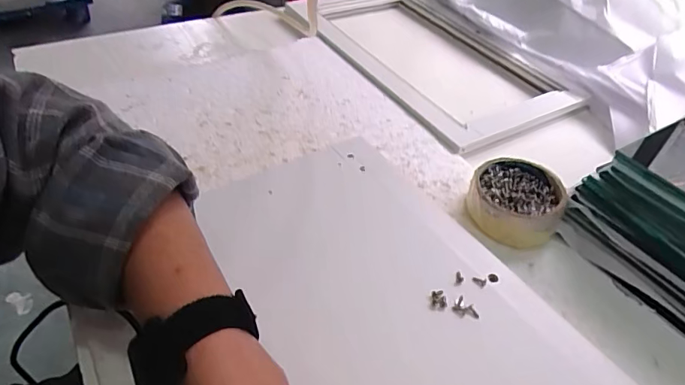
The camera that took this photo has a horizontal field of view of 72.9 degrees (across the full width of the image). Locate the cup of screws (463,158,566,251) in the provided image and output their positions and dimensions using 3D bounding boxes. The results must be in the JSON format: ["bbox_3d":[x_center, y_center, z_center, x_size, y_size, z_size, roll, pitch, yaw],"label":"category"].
[{"bbox_3d":[0.162,0.007,0.441,0.083,0.037,0.085,3,43,-3],"label":"cup of screws"}]

